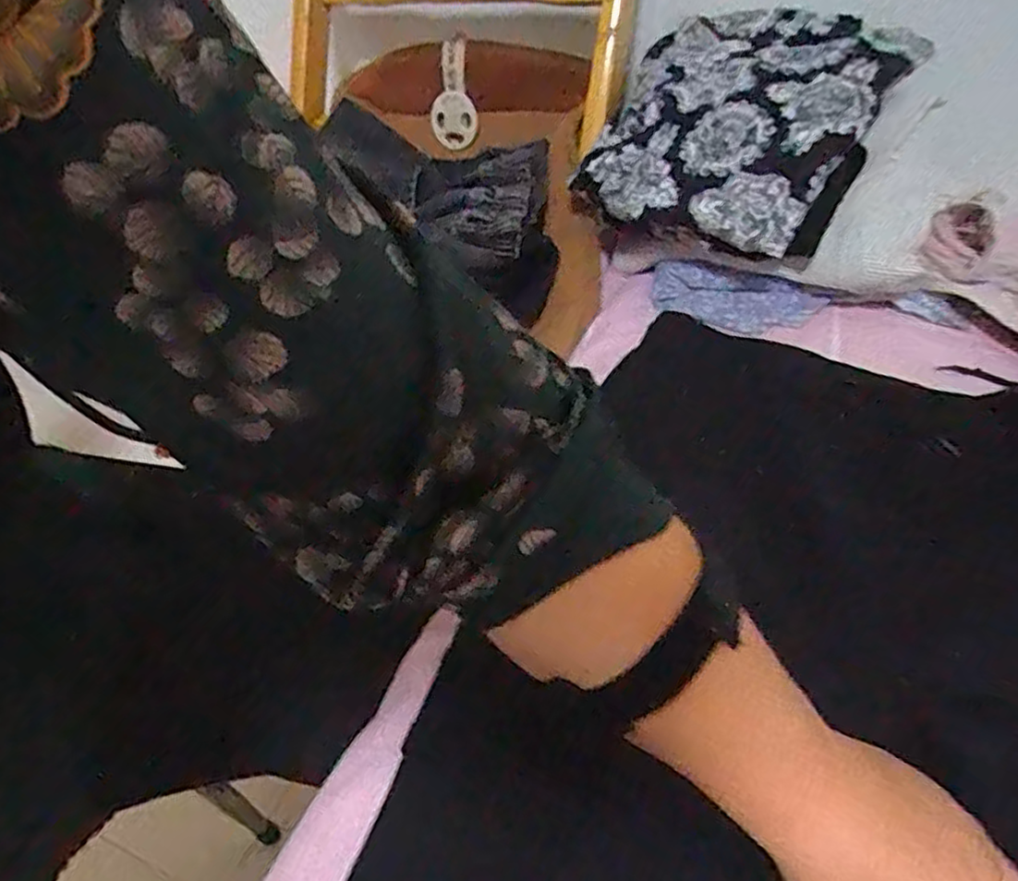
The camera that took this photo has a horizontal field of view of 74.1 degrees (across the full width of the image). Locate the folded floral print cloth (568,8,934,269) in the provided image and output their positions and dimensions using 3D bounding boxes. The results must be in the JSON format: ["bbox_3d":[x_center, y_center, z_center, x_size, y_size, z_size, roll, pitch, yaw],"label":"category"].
[{"bbox_3d":[0.209,-0.293,0.621,0.232,0.117,0.250,25,51,30],"label":"folded floral print cloth"}]

